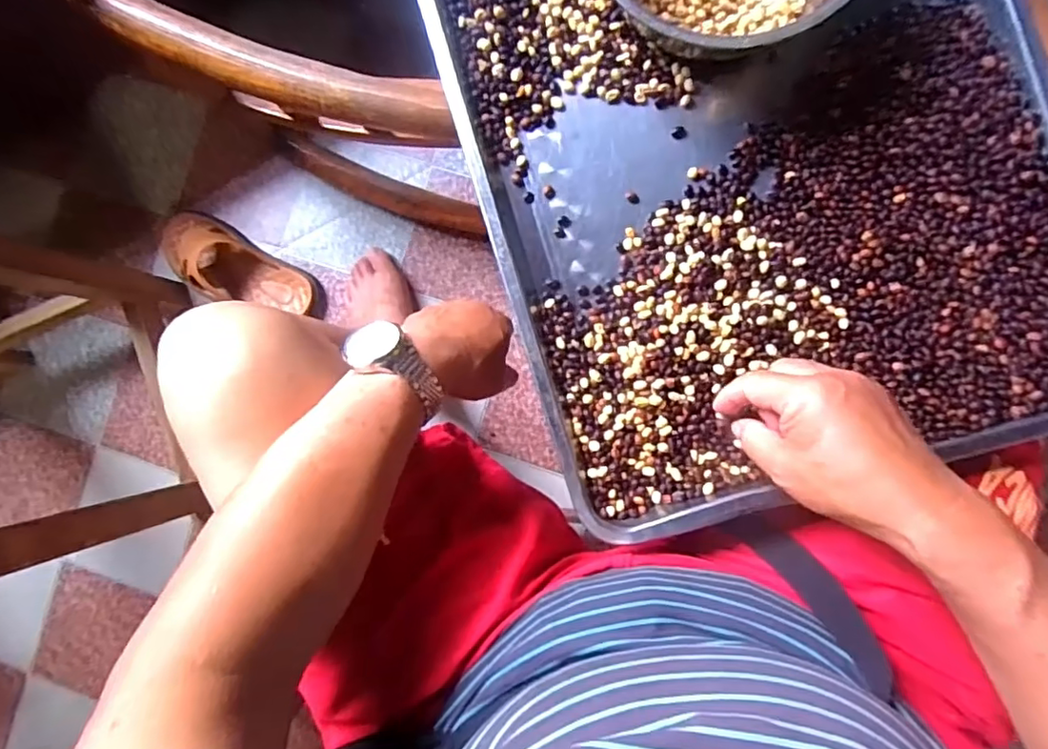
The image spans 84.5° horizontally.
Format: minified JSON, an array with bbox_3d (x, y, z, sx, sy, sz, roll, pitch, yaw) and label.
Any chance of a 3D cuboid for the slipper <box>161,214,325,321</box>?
[{"bbox_3d":[-0.426,-0.152,0.850,0.265,0.052,0.103,30,91,5],"label":"slipper"}]

